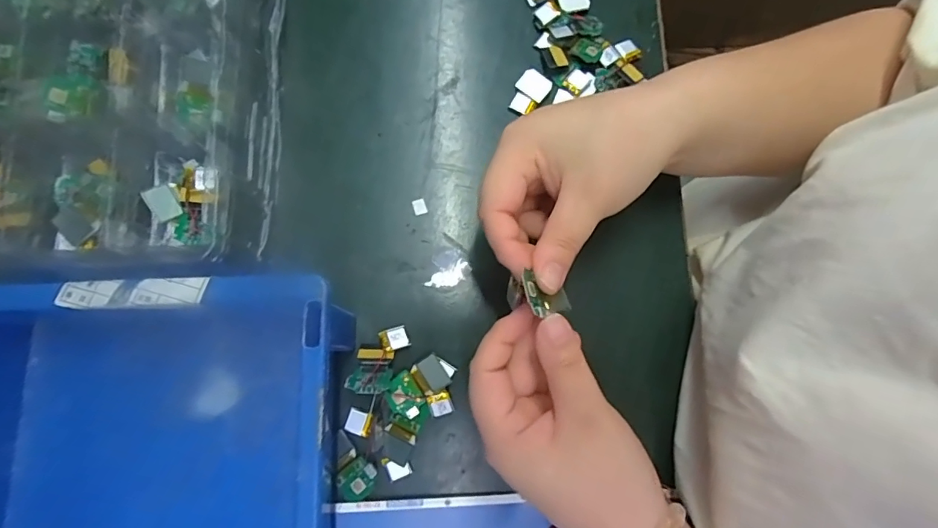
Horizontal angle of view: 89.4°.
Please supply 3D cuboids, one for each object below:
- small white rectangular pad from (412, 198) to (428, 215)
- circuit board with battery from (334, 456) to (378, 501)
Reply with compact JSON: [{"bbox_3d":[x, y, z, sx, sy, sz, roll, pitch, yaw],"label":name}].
[{"bbox_3d":[-0.033,-0.039,0.316,0.009,0.004,0.011,-20,80,-5],"label":"small white rectangular pad"},{"bbox_3d":[-0.065,0.125,0.275,0.025,0.006,0.019,-44,83,-8],"label":"circuit board with battery"}]

